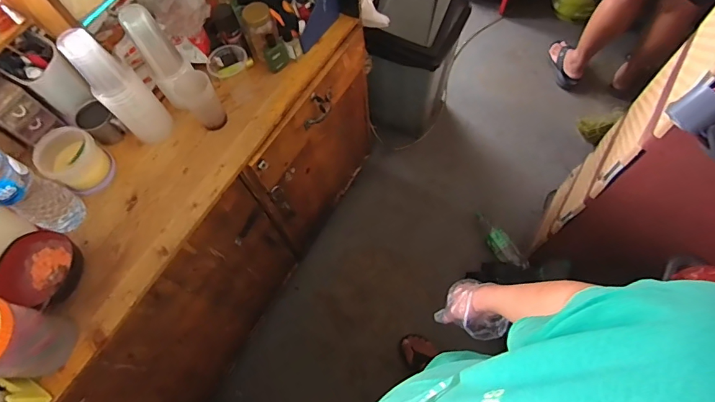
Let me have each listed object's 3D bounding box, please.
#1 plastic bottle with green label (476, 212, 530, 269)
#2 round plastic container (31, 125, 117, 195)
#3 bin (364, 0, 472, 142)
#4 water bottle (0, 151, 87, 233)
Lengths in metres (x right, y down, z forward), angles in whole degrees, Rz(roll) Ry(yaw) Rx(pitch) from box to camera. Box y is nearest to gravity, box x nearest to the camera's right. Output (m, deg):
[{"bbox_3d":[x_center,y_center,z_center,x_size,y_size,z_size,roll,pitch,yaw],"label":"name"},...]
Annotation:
[{"bbox_3d":[0.553,0.157,1.607,0.083,0.055,0.269,-33,69,-11],"label":"plastic bottle with green label"},{"bbox_3d":[-0.620,-0.090,0.913,0.113,0.102,0.114,-1,67,2],"label":"round plastic container"},{"bbox_3d":[0.213,-0.528,1.599,0.326,0.609,0.292,9,68,7],"label":"bin"},{"bbox_3d":[-0.645,-0.027,0.777,0.074,0.307,0.089,23,70,12],"label":"water bottle"}]

